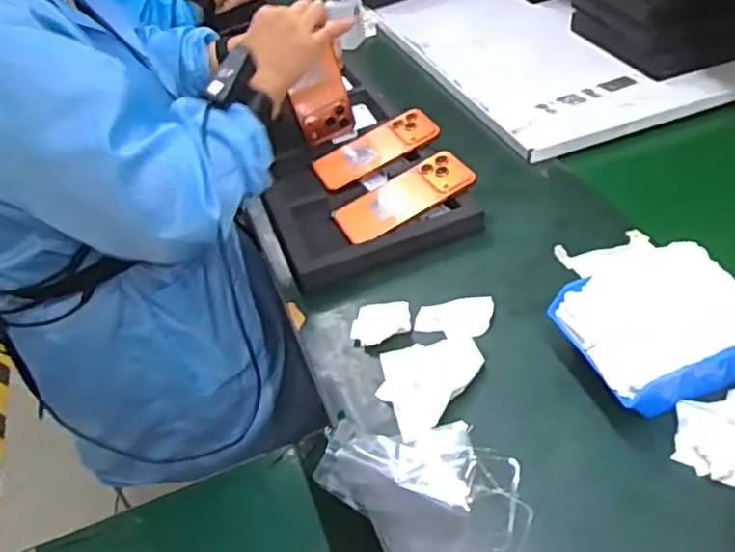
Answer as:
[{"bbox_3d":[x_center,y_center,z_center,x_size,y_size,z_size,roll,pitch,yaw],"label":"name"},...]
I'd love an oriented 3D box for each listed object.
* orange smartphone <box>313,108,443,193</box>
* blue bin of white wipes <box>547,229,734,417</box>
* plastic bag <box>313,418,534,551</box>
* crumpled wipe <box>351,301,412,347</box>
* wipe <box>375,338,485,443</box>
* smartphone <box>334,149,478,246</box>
[{"bbox_3d":[0.011,-0.169,0.883,0.166,0.017,0.082,-28,44,-1],"label":"orange smartphone"},{"bbox_3d":[0.246,0.039,0.589,0.141,0.074,0.148,-14,42,-8],"label":"blue bin of white wipes"},{"bbox_3d":[0.049,0.159,0.546,0.173,0.018,0.095,10,45,18],"label":"plastic bag"},{"bbox_3d":[0.014,0.047,0.678,0.063,0.006,0.051,-13,42,-6],"label":"crumpled wipe"},{"bbox_3d":[0.050,0.091,0.620,0.086,0.010,0.121,26,52,32],"label":"wipe"},{"bbox_3d":[0.041,-0.097,0.799,0.167,0.014,0.087,-28,44,-3],"label":"smartphone"}]

